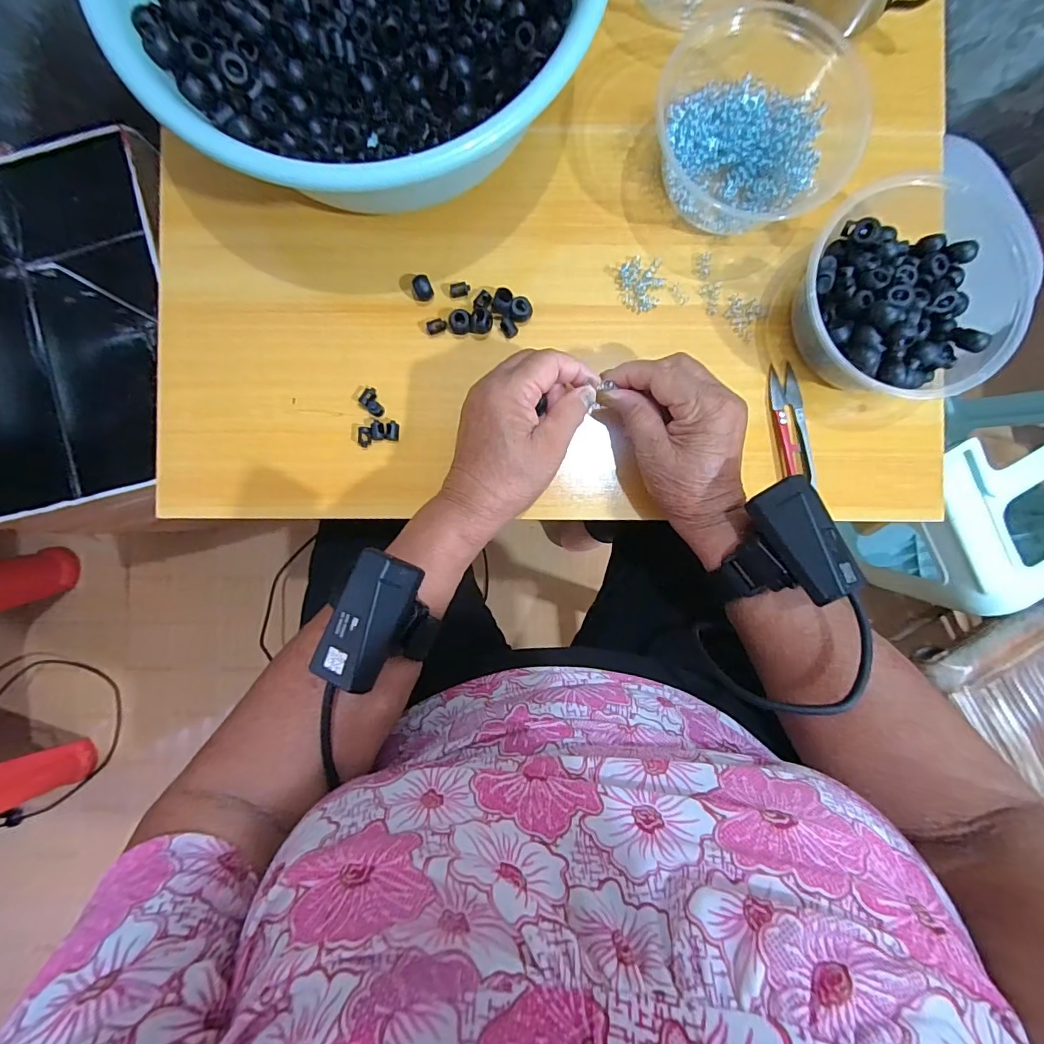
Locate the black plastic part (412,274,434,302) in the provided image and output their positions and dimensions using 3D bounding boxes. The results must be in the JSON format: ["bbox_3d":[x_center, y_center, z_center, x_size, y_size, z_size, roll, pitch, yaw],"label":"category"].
[{"bbox_3d":[-0.074,-0.176,0.348,0.014,0.012,0.015,0,90,-1],"label":"black plastic part"}]

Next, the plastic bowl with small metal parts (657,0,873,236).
[{"bbox_3d":[0.173,-0.287,0.328,0.140,0.058,0.152,34,90,0],"label":"plastic bowl with small metal parts"}]

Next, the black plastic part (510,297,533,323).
[{"bbox_3d":[0.000,-0.158,0.347,0.016,0.009,0.016,4,90,0],"label":"black plastic part"}]

